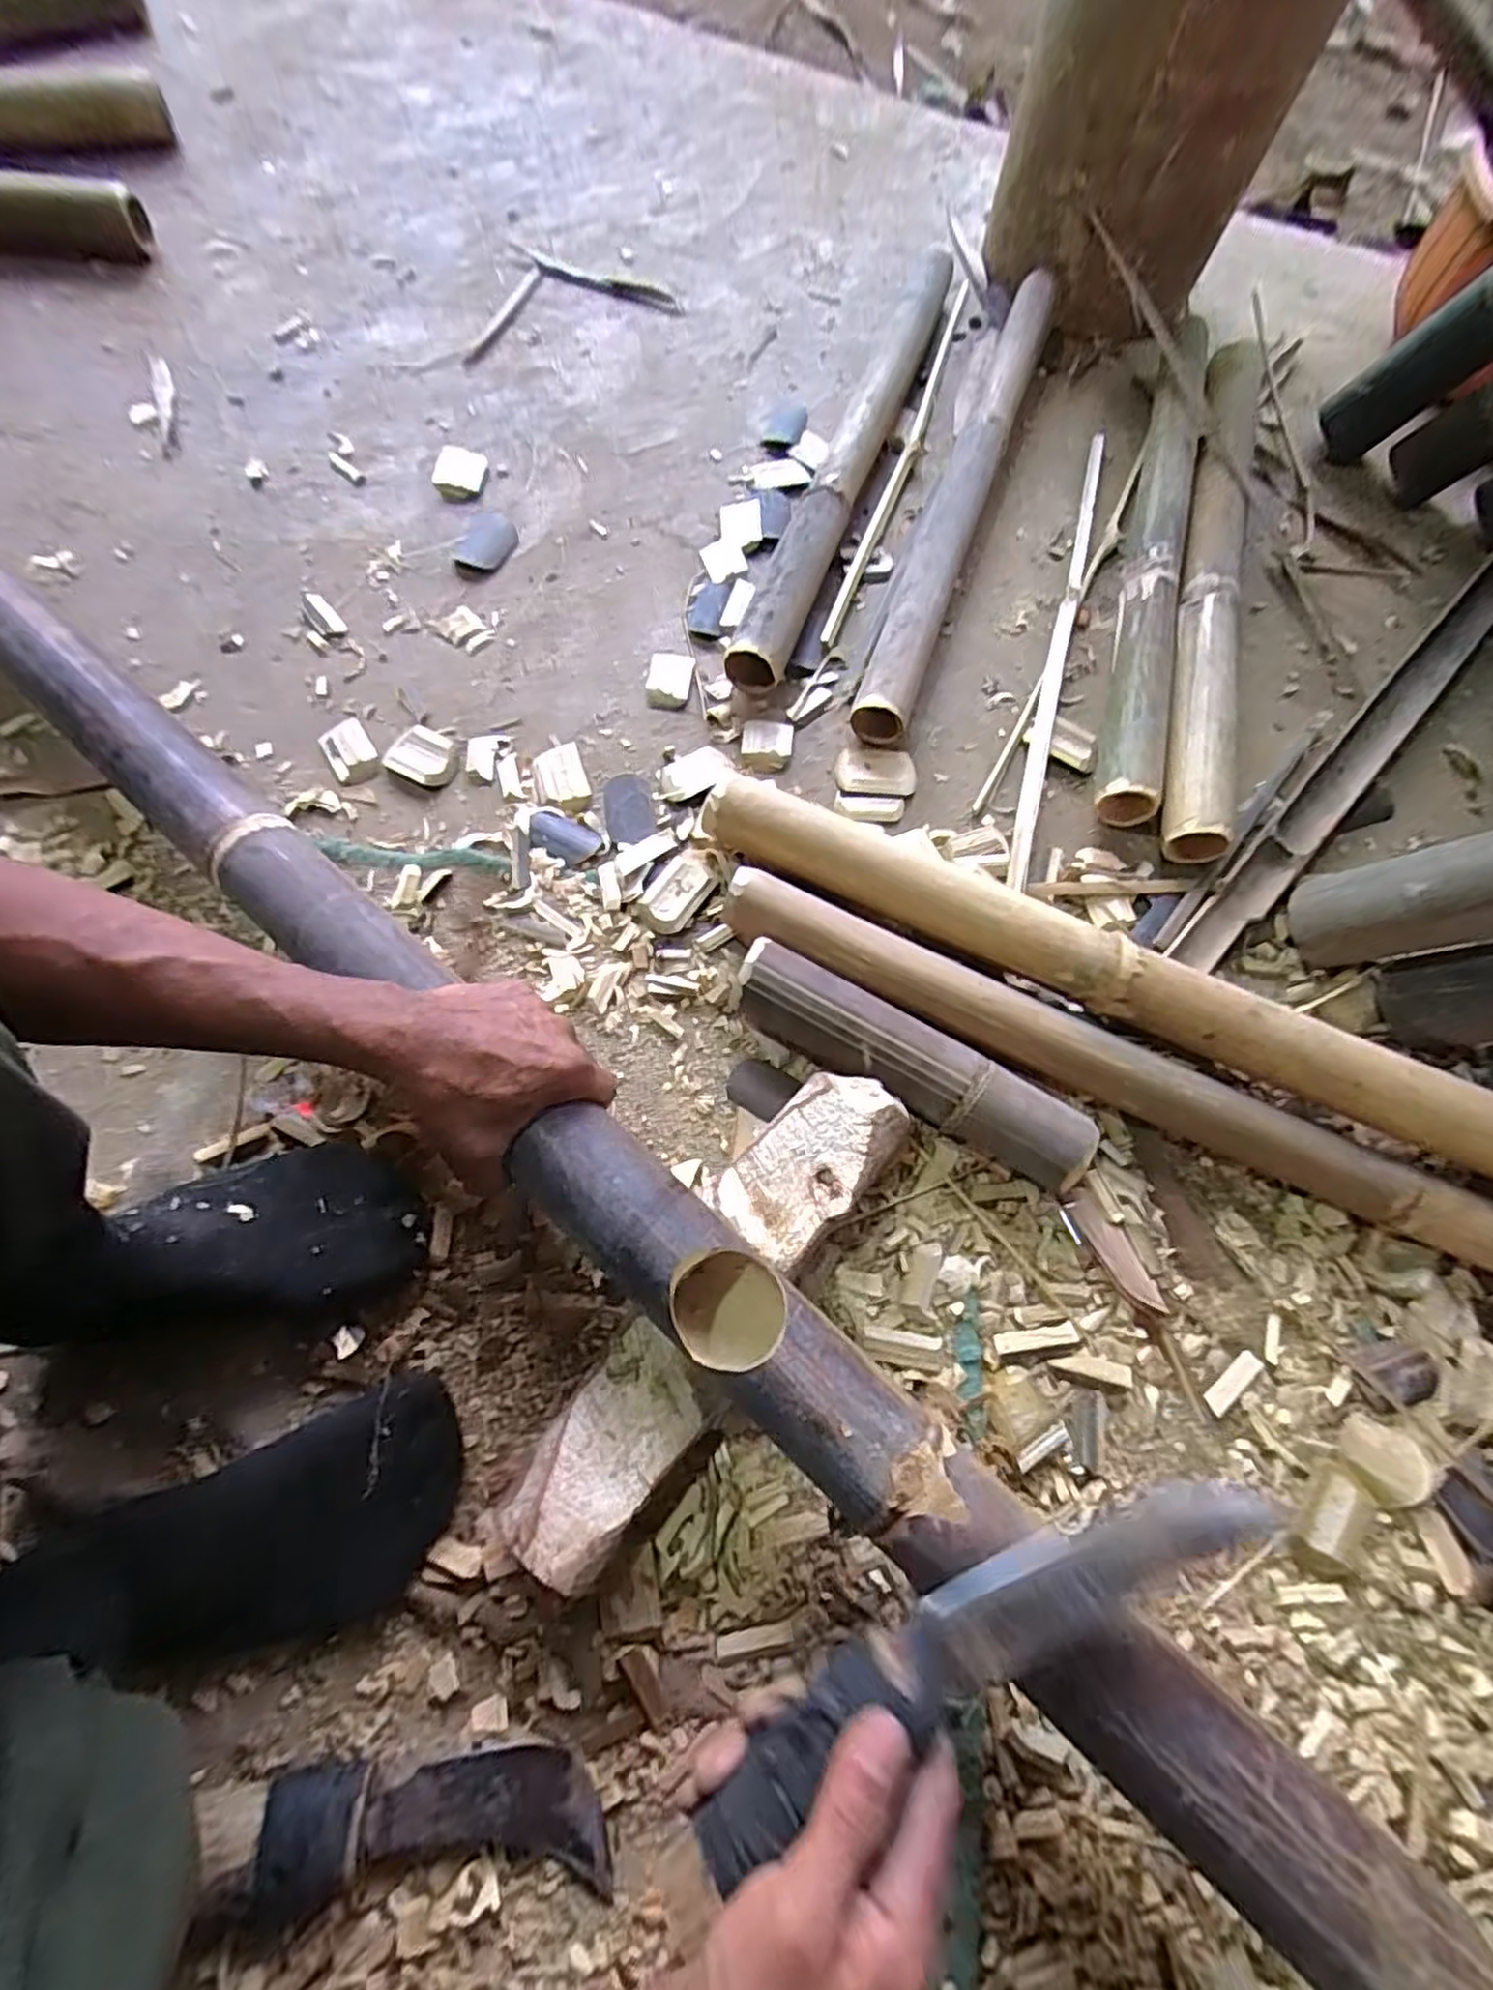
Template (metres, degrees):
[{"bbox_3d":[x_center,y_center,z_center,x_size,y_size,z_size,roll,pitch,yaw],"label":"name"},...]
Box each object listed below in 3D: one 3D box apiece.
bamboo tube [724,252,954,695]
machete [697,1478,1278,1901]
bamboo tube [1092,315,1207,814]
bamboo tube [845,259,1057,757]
[{"bbox_3d":[0.107,-0.557,0.744,0.065,0.055,0.625,19,71,5],"label":"bamboo tube"},{"bbox_3d":[0.103,0.277,0.314,0.268,0.026,0.040,-24,73,-8],"label":"machete"},{"bbox_3d":[0.400,-0.448,0.713,0.050,0.055,0.640,15,71,3],"label":"bamboo tube"},{"bbox_3d":[0.217,-0.511,0.732,0.057,0.057,0.630,19,71,5],"label":"bamboo tube"}]

